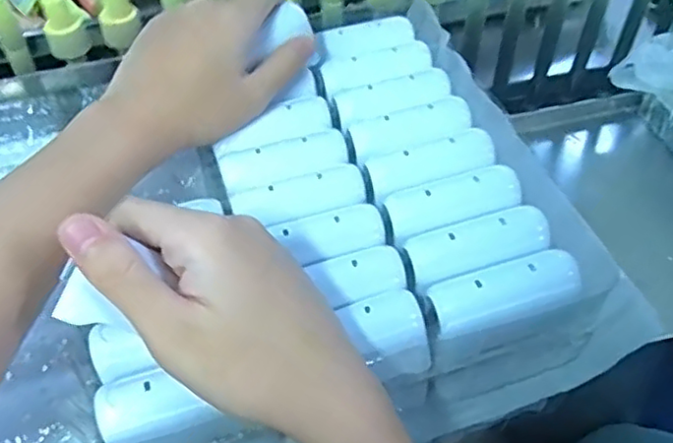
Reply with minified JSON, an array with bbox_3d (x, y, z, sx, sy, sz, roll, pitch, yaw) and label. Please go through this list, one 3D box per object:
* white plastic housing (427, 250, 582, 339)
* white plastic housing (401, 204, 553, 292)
[{"bbox_3d":[0.084,0.034,0.322,0.075,0.017,0.024,-12,50,-9],"label":"white plastic housing"},{"bbox_3d":[0.076,0.012,0.337,0.079,0.014,0.031,-14,50,-10],"label":"white plastic housing"}]

